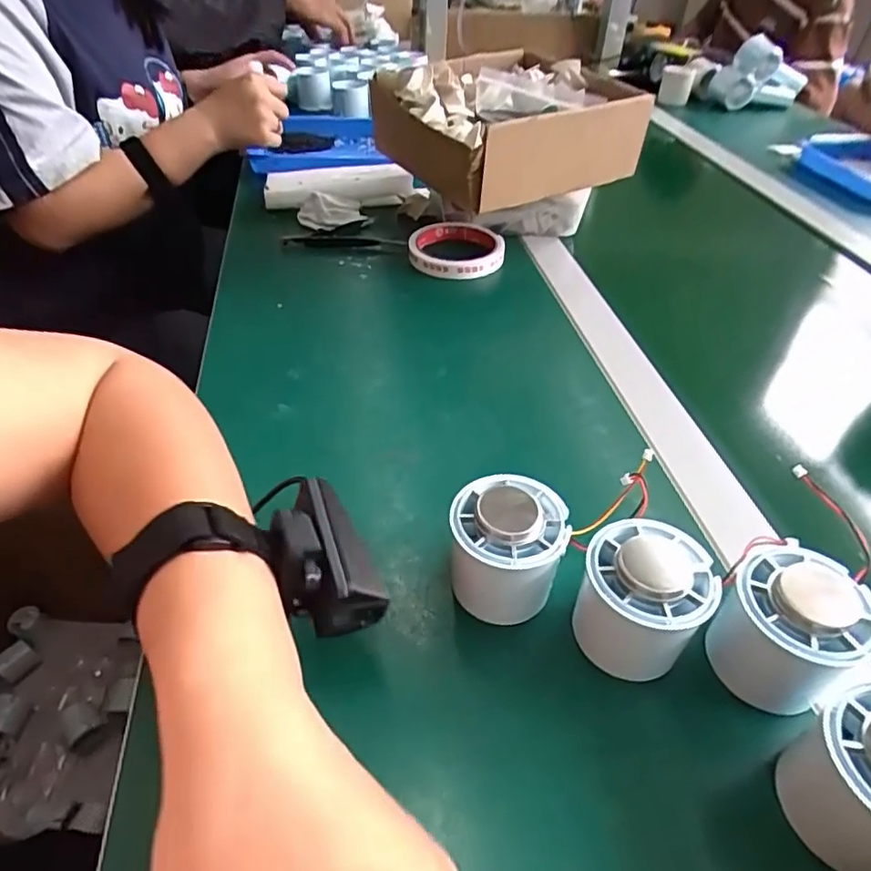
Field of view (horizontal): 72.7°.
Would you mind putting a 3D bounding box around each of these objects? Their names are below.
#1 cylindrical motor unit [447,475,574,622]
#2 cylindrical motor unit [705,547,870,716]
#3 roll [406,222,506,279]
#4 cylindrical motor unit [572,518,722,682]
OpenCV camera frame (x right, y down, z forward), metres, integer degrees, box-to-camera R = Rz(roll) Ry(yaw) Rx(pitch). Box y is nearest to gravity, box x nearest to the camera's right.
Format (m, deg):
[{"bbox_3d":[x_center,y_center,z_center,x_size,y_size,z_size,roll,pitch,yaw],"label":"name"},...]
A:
[{"bbox_3d":[0.034,0.057,0.290,0.052,0.061,0.050,1,42,-1],"label":"cylindrical motor unit"},{"bbox_3d":[0.153,0.087,0.260,0.051,0.053,0.052,1,42,-1],"label":"cylindrical motor unit"},{"bbox_3d":[0.021,-0.184,0.588,0.092,0.022,0.092,1,42,-1],"label":"roll"},{"bbox_3d":[0.093,0.074,0.269,0.052,0.059,0.053,1,42,-1],"label":"cylindrical motor unit"}]

